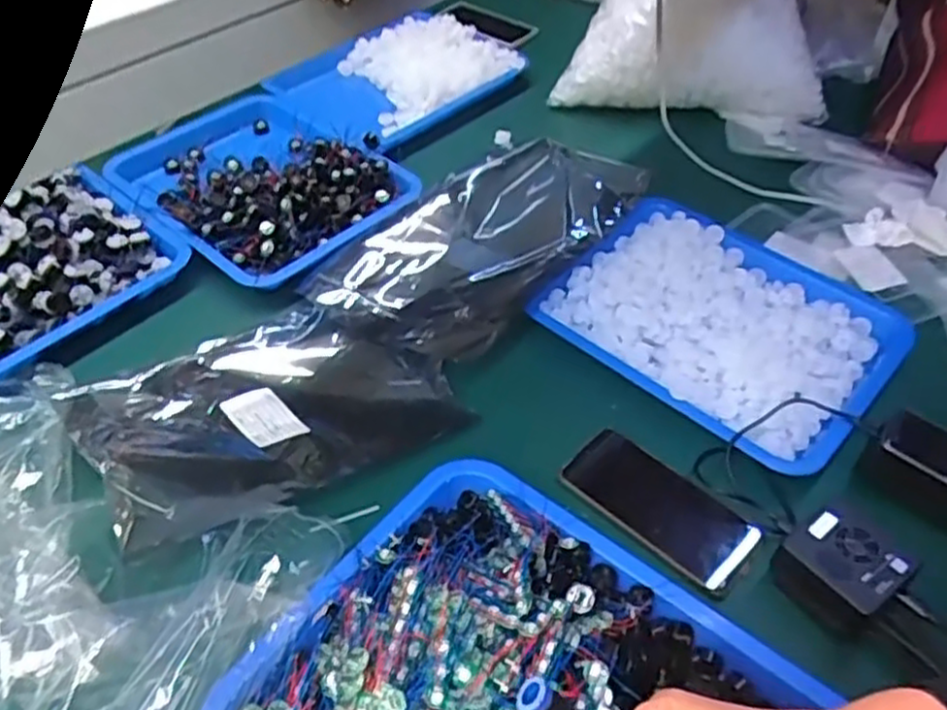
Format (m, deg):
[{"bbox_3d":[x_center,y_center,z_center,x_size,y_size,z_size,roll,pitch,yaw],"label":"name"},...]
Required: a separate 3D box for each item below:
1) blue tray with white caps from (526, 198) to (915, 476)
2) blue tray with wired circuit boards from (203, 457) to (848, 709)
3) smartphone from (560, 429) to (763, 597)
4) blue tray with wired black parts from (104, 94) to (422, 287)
[{"bbox_3d":[0.252,-0.038,0.748,0.313,0.038,0.252,32,55,24],"label":"blue tray with white caps"},{"bbox_3d":[0.035,0.235,0.473,0.359,0.082,0.320,26,53,20],"label":"blue tray with wired circuit boards"},{"bbox_3d":[0.156,0.127,0.628,0.160,0.016,0.071,33,55,25],"label":"smartphone"},{"bbox_3d":[-0.245,-0.208,0.853,0.290,0.045,0.234,34,56,26],"label":"blue tray with wired black parts"}]

